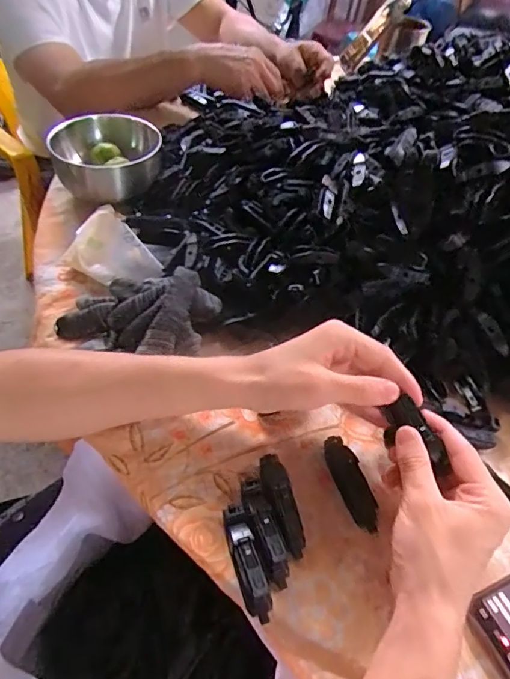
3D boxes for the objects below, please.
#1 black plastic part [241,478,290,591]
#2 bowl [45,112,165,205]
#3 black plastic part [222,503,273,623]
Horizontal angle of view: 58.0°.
[{"bbox_3d":[0.007,0.137,0.331,0.018,0.024,0.073,-11,52,-15],"label":"black plastic part"},{"bbox_3d":[-0.172,-0.208,0.536,0.118,0.053,0.111,3,50,-3],"label":"bowl"},{"bbox_3d":[-0.006,0.152,0.320,0.018,0.024,0.075,-12,52,-15],"label":"black plastic part"}]

